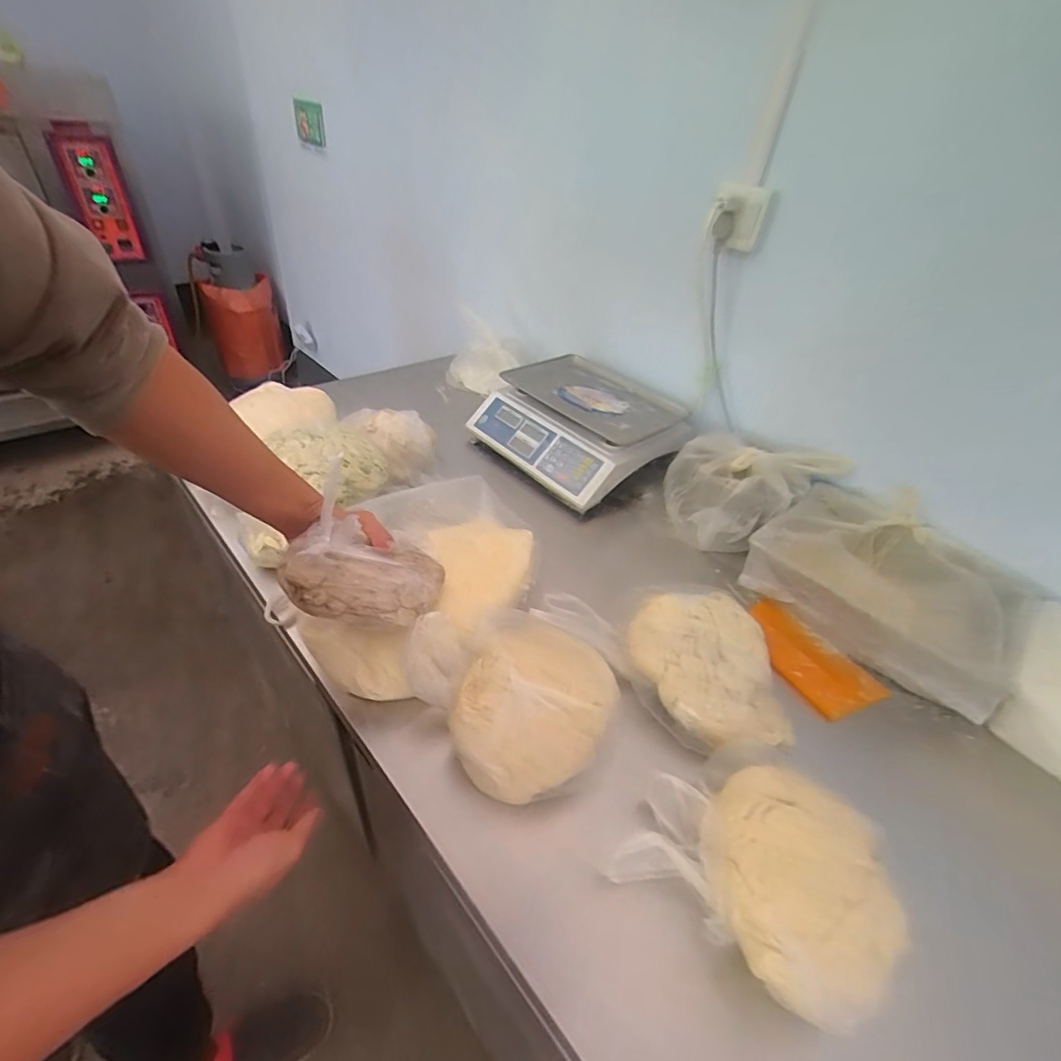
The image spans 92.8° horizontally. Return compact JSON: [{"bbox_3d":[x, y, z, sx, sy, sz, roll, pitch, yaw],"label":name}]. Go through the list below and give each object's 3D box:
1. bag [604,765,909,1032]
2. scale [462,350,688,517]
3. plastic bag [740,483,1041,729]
[{"bbox_3d":[0.209,0.298,0.459,0.202,0.074,0.171,31,44,25],"label":"bag"},{"bbox_3d":[0.098,-0.221,1.022,0.321,0.094,0.344,-27,51,-35],"label":"scale"},{"bbox_3d":[0.520,0.073,0.742,0.269,0.100,0.325,-27,51,-35],"label":"plastic bag"}]

